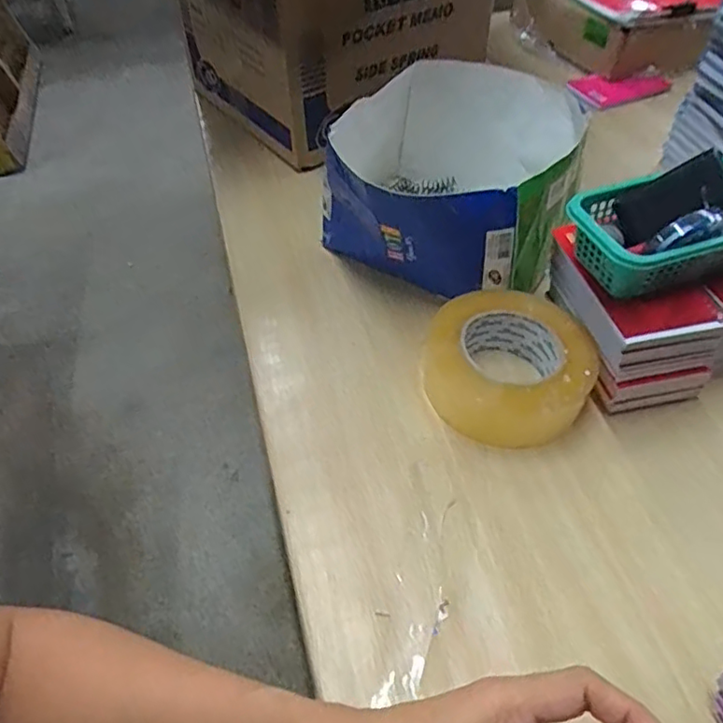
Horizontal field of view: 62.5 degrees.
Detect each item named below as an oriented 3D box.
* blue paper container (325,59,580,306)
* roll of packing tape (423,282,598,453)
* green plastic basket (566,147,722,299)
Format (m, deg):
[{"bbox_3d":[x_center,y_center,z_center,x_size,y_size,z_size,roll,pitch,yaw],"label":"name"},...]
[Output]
[{"bbox_3d":[0.090,-0.174,0.584,0.216,0.125,0.238,21,53,18],"label":"blue paper container"},{"bbox_3d":[0.119,0.003,0.489,0.122,0.056,0.130,0,49,0],"label":"roll of packing tape"},{"bbox_3d":[0.274,-0.111,0.461,0.240,0.058,0.094,-19,52,-15],"label":"green plastic basket"}]

